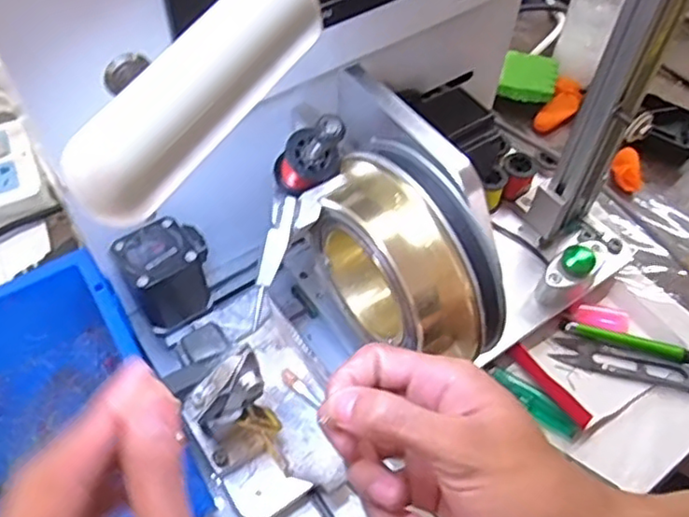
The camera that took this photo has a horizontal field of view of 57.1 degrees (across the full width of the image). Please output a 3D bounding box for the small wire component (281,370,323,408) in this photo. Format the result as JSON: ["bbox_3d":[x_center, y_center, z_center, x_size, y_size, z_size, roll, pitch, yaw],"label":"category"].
[{"bbox_3d":[-0.028,0.083,0.408,0.032,0.006,0.009,41,61,-3],"label":"small wire component"}]

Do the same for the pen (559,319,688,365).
[{"bbox_3d":[0.219,0.062,0.465,0.113,0.012,0.014,18,56,11],"label":"pen"}]

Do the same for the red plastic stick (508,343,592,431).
[{"bbox_3d":[0.142,0.086,0.441,0.009,0.017,0.074,-26,50,-20],"label":"red plastic stick"}]

